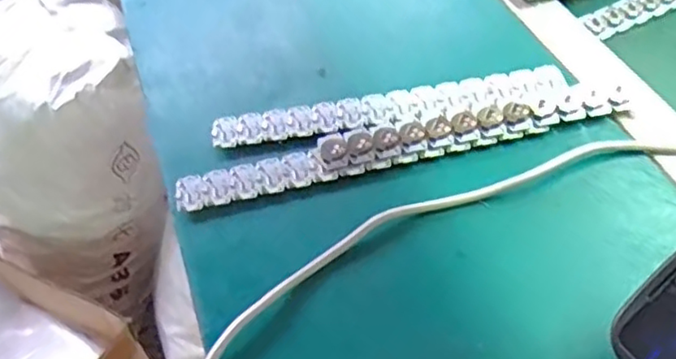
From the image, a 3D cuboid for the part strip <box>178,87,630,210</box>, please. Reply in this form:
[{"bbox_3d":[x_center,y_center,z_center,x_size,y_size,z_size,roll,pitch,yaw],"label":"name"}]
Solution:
[{"bbox_3d":[0.043,-0.027,0.439,0.303,0.013,0.033,-11,49,-3],"label":"part strip"}]

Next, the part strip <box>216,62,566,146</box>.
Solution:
[{"bbox_3d":[0.036,-0.052,0.465,0.248,0.009,0.034,-8,49,0],"label":"part strip"}]

